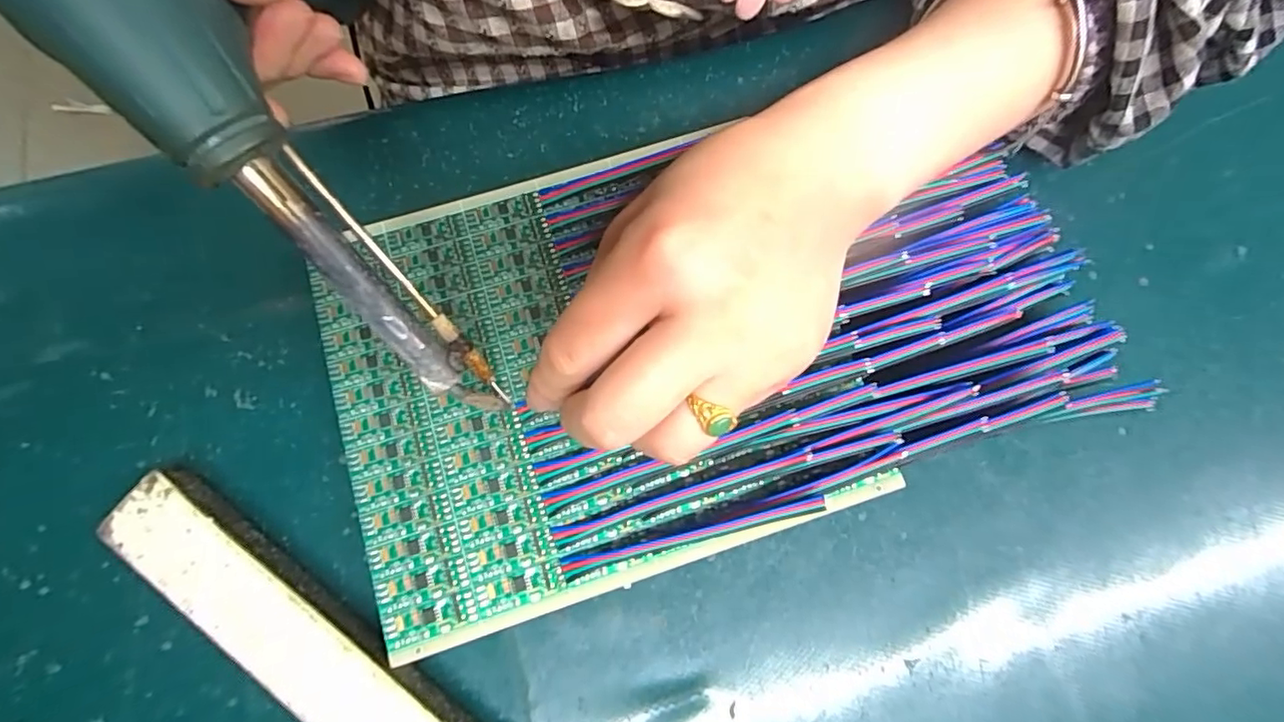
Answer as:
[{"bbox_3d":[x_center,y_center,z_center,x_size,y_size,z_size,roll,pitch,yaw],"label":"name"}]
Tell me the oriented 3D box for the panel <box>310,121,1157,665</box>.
[{"bbox_3d":[0.025,-0.016,0.218,0.287,0.017,0.161,-17,77,-4],"label":"panel"}]

